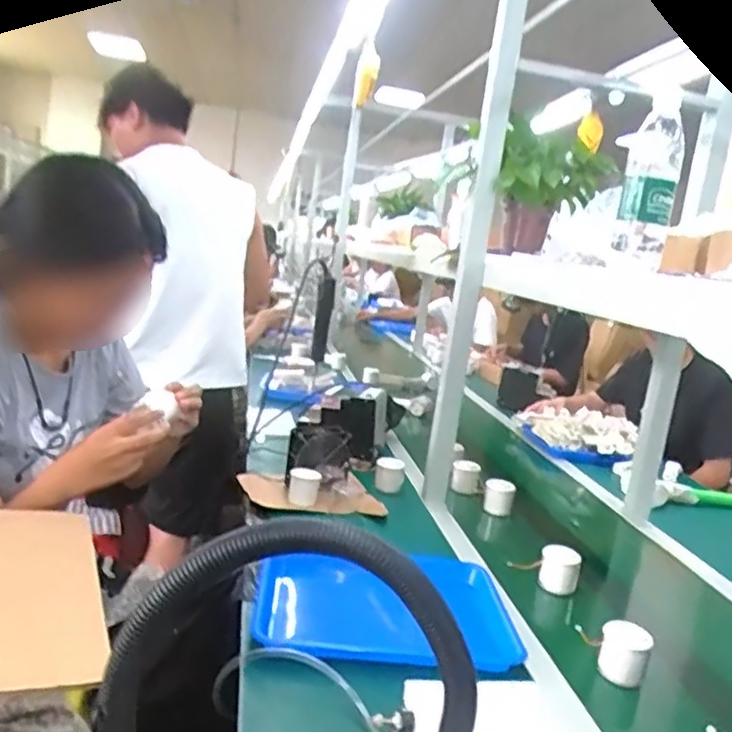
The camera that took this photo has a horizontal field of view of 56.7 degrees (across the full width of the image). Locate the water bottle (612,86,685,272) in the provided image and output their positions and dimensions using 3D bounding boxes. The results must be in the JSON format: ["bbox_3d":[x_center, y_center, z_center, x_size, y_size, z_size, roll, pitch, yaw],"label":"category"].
[{"bbox_3d":[0.358,-0.233,0.849,0.062,0.210,0.062,11,10,19],"label":"water bottle"}]

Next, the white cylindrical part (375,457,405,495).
[{"bbox_3d":[0.048,0.221,1.372,0.057,0.062,0.046,8,9,0],"label":"white cylindrical part"}]

